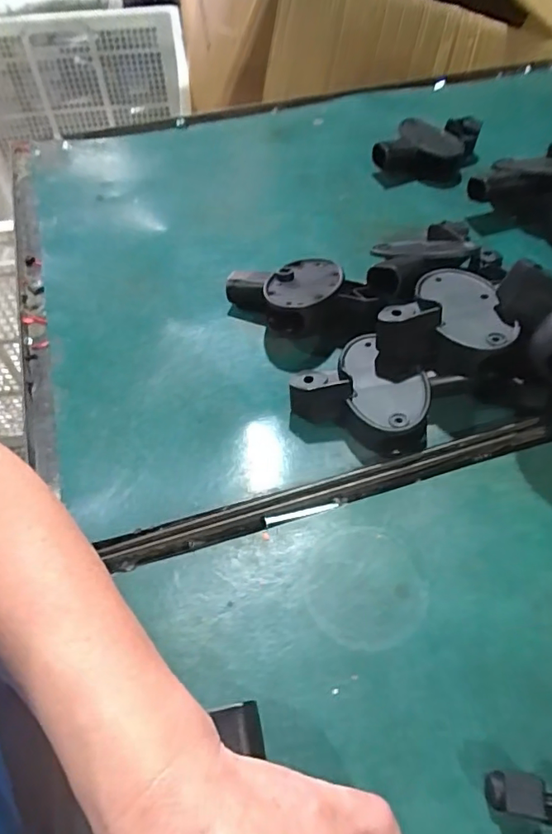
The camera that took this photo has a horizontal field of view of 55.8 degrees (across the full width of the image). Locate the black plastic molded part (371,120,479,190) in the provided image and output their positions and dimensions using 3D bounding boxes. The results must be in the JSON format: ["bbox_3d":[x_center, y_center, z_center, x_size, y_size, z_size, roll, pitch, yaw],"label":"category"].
[{"bbox_3d":[0.193,-0.343,0.668,0.124,0.044,0.117,13,54,10],"label":"black plastic molded part"}]

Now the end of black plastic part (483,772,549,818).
[{"bbox_3d":[0.125,0.197,0.273,0.028,0.016,0.018,5,53,4],"label":"end of black plastic part"}]

